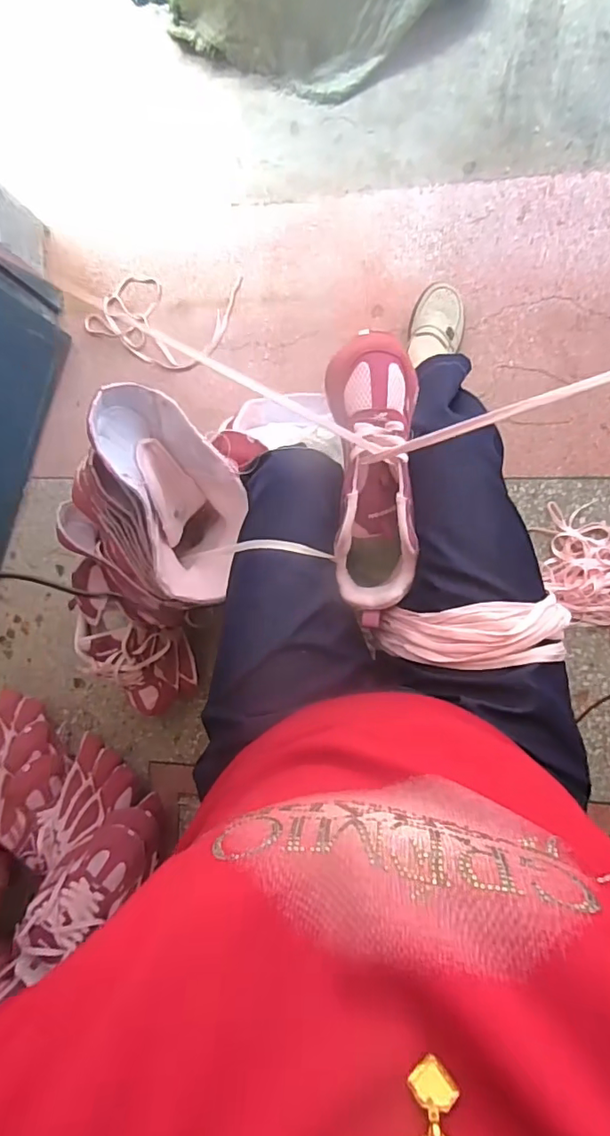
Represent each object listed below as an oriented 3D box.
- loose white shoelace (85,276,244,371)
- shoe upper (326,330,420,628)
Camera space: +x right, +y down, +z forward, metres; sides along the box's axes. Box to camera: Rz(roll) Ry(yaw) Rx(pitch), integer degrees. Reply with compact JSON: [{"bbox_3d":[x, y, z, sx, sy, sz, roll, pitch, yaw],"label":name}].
[{"bbox_3d":[-0.283,-0.477,1.021,0.301,0.022,0.173,8,92,7],"label":"loose white shoelace"},{"bbox_3d":[0.067,-0.084,0.506,0.082,0.064,0.265,-1,99,6],"label":"shoe upper"}]

